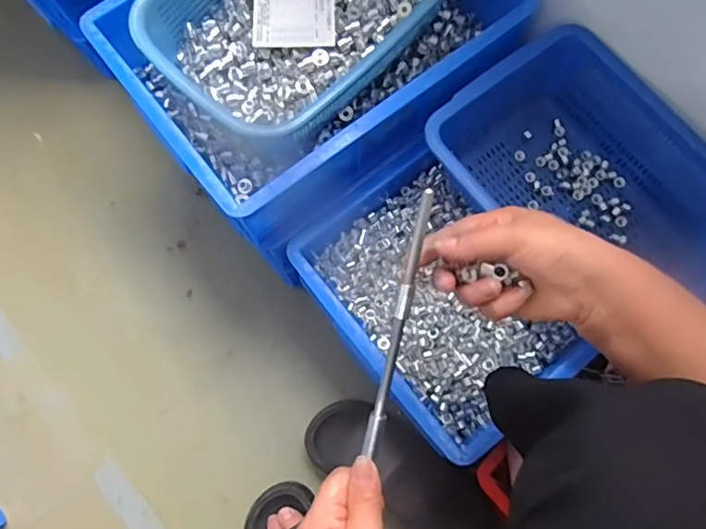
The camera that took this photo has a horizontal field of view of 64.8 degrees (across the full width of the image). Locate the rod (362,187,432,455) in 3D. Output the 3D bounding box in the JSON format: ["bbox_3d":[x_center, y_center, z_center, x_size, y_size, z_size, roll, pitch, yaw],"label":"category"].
[{"bbox_3d":[0.031,0.044,0.391,0.010,0.009,0.191,13,99,4],"label":"rod"}]

